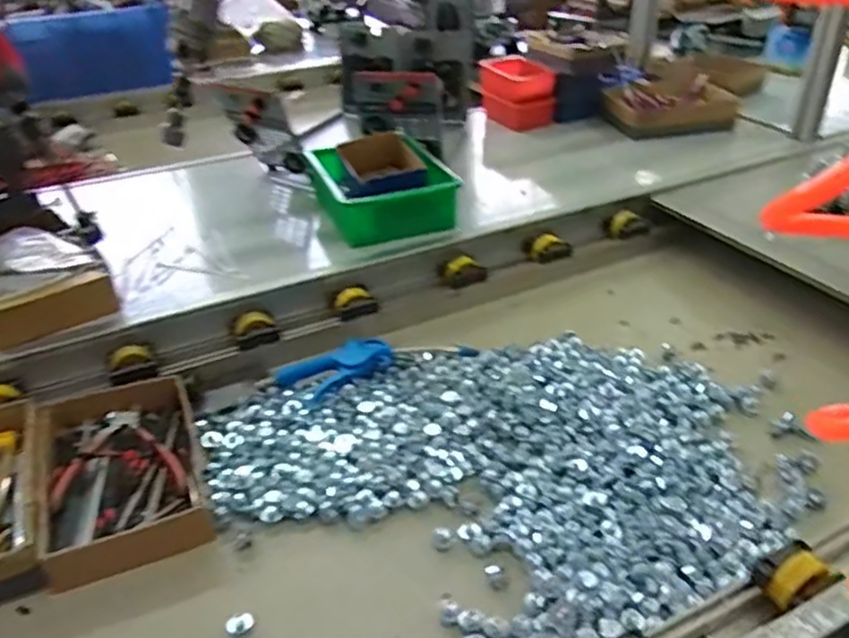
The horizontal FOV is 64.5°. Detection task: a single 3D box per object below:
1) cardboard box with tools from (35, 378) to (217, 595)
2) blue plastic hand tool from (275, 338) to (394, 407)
[{"bbox_3d":[-0.311,0.155,0.691,0.147,0.059,0.219,-15,36,-18],"label":"cardboard box with tools"},{"bbox_3d":[-0.108,0.053,0.817,0.134,0.029,0.077,-22,38,-26],"label":"blue plastic hand tool"}]

